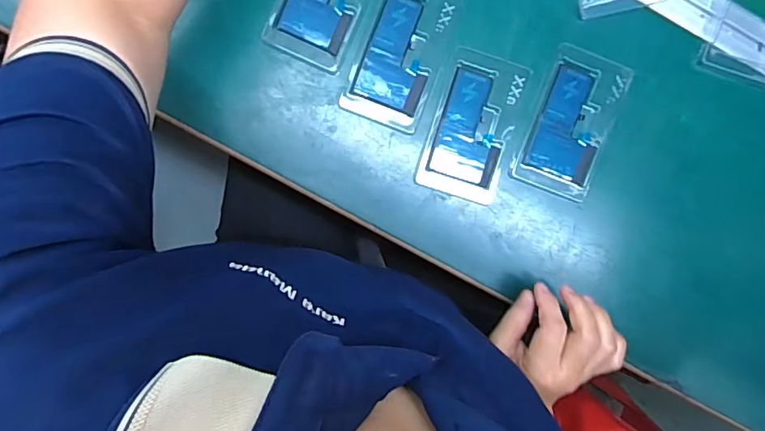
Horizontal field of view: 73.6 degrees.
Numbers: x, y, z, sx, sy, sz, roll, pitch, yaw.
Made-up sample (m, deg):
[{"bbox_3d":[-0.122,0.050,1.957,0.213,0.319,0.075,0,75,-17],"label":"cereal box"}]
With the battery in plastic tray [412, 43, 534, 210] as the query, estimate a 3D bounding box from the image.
[{"bbox_3d":[0.082,-0.080,0.460,0.073,0.011,0.127,16,92,-4],"label":"battery in plastic tray"}]

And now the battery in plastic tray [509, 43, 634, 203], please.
[{"bbox_3d":[0.172,-0.084,0.464,0.072,0.009,0.127,20,91,-4],"label":"battery in plastic tray"}]

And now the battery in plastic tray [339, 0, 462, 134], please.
[{"bbox_3d":[0.016,-0.146,0.457,0.071,0.010,0.127,20,91,-4],"label":"battery in plastic tray"}]

